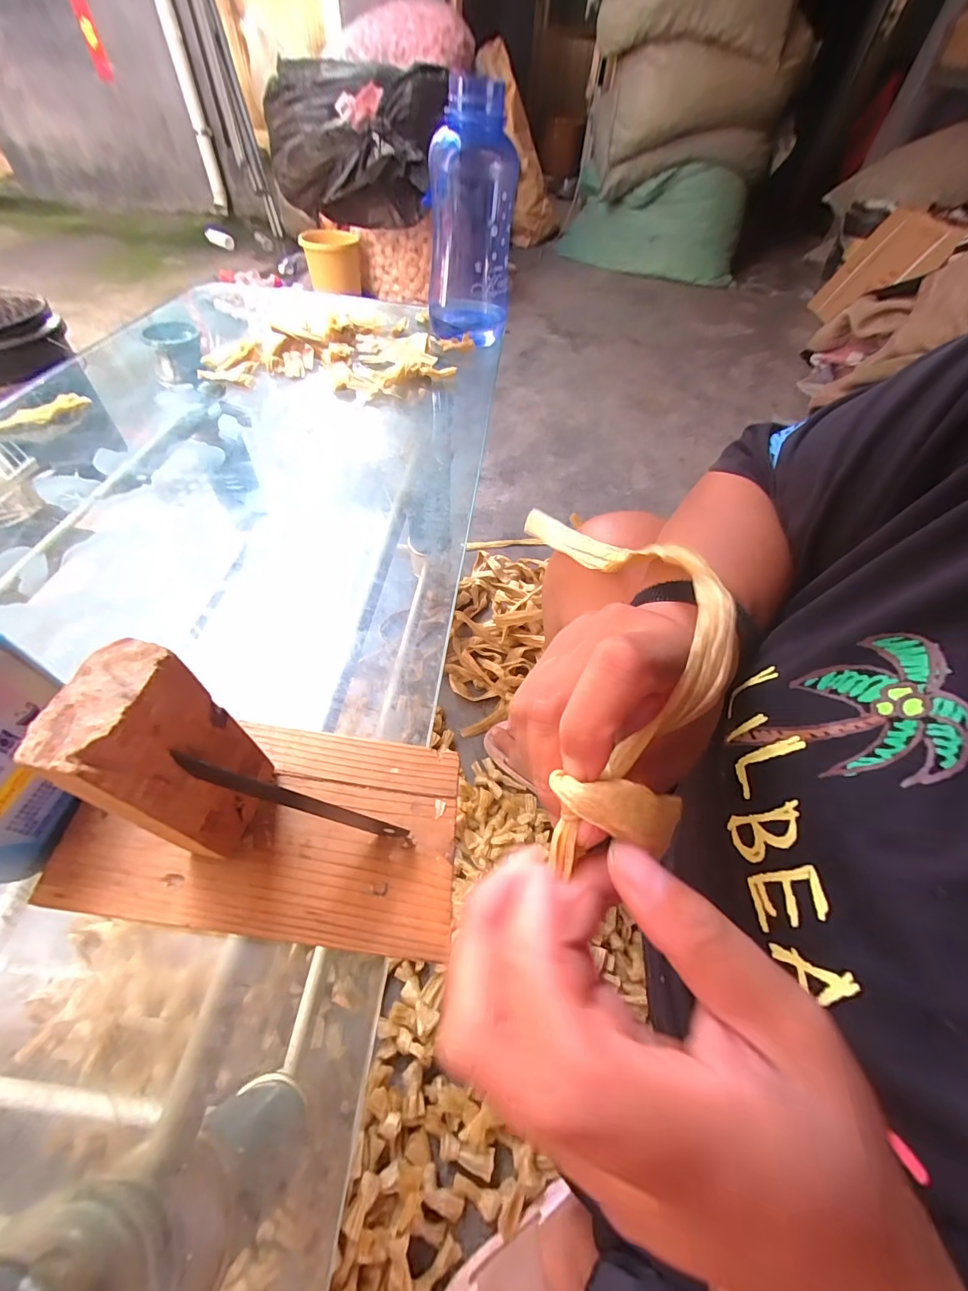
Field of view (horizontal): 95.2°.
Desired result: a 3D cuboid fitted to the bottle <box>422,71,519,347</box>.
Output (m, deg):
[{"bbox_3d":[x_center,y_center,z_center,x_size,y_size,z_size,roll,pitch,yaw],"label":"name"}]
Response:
[{"bbox_3d":[-0.015,-0.495,0.526,0.101,0.217,0.078,1,54,-3],"label":"bottle"}]

